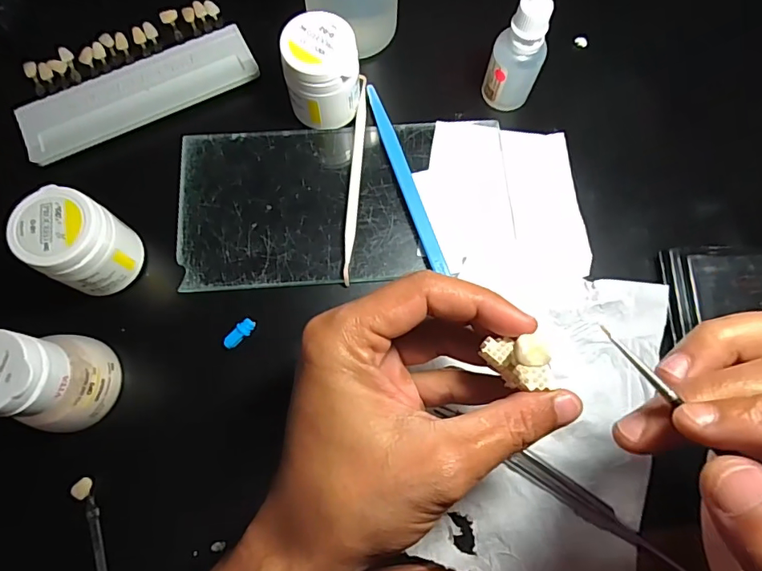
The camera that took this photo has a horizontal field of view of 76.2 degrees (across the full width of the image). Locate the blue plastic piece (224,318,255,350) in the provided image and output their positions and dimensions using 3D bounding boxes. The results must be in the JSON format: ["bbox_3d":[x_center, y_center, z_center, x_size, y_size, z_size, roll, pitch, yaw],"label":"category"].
[{"bbox_3d":[-0.079,0.027,0.272,0.019,0.005,0.008,-41,79,-10],"label":"blue plastic piece"}]

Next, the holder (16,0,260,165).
[{"bbox_3d":[-0.160,-0.135,0.314,0.145,0.009,0.072,-26,77,-7],"label":"holder"}]

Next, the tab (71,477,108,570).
[{"bbox_3d":[-0.145,0.128,0.245,0.006,0.006,0.060,-20,76,-6],"label":"tab"}]

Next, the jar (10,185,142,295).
[{"bbox_3d":[-0.159,-0.024,0.259,0.043,0.053,0.041,0,75,0],"label":"jar"}]

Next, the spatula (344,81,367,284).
[{"bbox_3d":[-0.016,-0.067,0.298,0.006,0.007,0.136,4,75,1],"label":"spatula"}]

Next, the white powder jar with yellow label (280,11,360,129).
[{"bbox_3d":[-0.034,-0.125,0.290,0.041,0.050,0.042,0,75,0],"label":"white powder jar with yellow label"}]

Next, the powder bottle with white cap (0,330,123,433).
[{"bbox_3d":[-0.163,0.046,0.236,0.042,0.066,0.045,0,75,0],"label":"powder bottle with white cap"}]

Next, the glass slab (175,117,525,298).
[{"bbox_3d":[-0.021,-0.052,0.296,0.197,0.007,0.101,-4,75,-1],"label":"glass slab"}]

